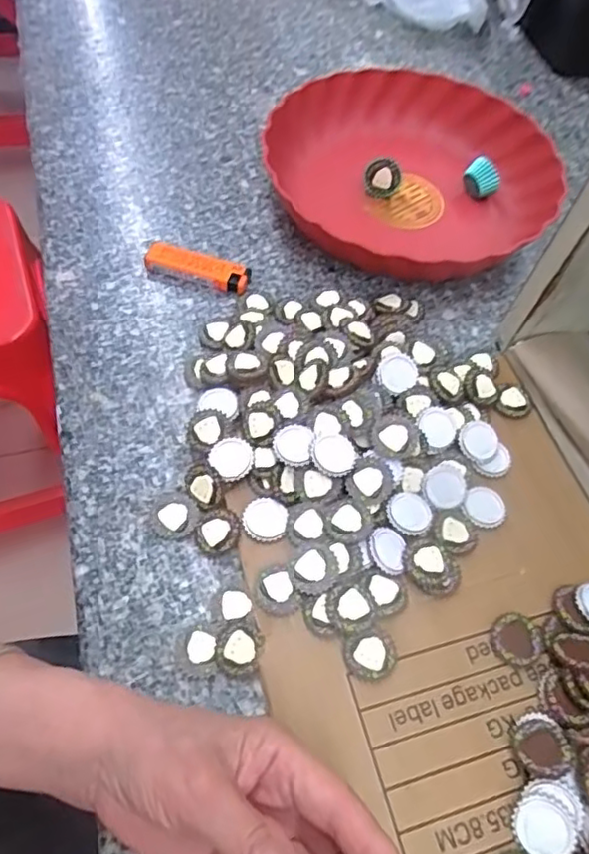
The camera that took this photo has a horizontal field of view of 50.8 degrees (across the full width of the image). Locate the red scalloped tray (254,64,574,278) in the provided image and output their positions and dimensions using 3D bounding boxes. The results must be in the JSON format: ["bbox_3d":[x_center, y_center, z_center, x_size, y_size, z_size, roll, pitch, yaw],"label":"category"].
[{"bbox_3d":[0.096,-0.219,0.532,0.233,0.046,0.224,-24,63,-16],"label":"red scalloped tray"}]

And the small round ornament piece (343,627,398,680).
[{"bbox_3d":[0.042,0.122,0.335,0.027,0.007,0.024,-19,62,-14],"label":"small round ornament piece"}]

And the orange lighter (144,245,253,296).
[{"bbox_3d":[-0.075,-0.123,0.479,0.080,0.017,0.019,18,60,8],"label":"orange lighter"}]

